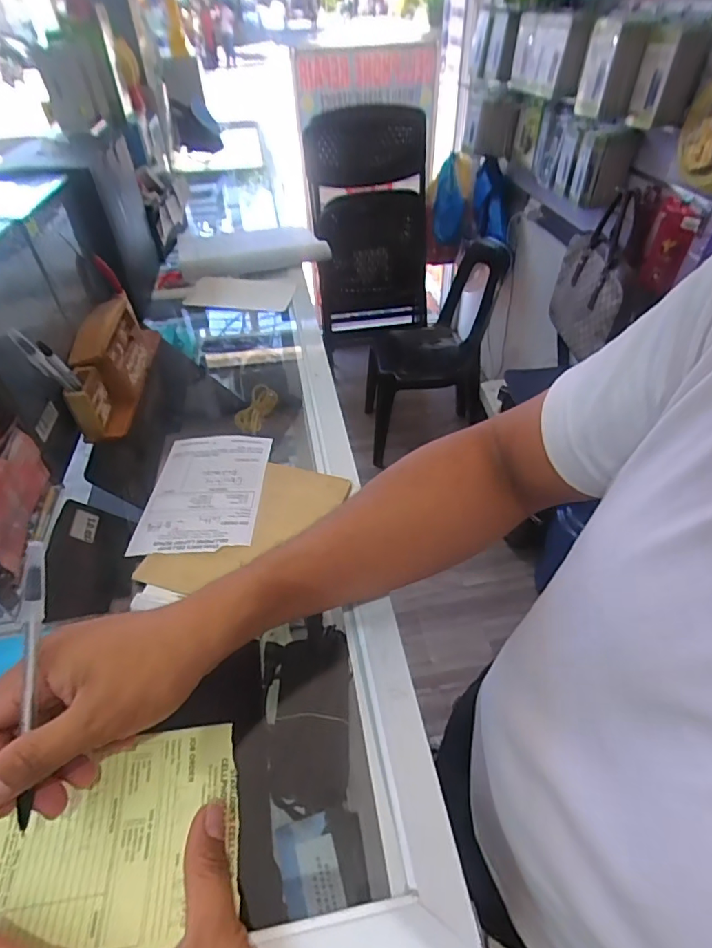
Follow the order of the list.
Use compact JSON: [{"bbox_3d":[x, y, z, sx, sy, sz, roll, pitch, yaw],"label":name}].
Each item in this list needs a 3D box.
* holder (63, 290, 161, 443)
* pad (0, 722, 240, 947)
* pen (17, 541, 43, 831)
[{"bbox_3d":[-0.282,-0.140,0.585,0.058,0.082,0.231,-9,45,-7],"label":"holder"},{"bbox_3d":[-0.143,0.205,0.276,0.148,0.008,0.097,-10,44,-7],"label":"pad"},{"bbox_3d":[-0.168,0.110,0.256,0.006,0.152,0.006,6,5,10],"label":"pen"}]

